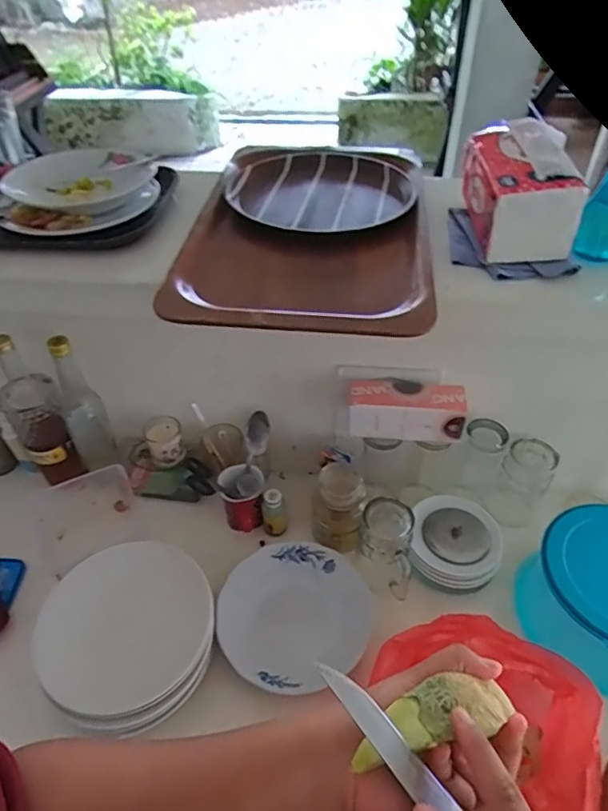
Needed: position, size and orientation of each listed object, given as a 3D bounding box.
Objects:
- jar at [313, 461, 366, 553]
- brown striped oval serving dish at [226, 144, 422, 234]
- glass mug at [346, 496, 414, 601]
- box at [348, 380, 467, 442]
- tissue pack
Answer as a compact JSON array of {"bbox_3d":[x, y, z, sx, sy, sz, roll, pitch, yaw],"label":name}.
[{"bbox_3d":[0.048,0.148,0.770,0.070,0.110,0.070,-1,45,1],"label":"jar"},{"bbox_3d":[0.019,-0.344,0.828,0.272,0.026,0.292,1,45,2],"label":"brown striped oval serving dish"},{"bbox_3d":[0.104,0.199,0.735,0.077,0.123,0.094,7,45,8],"label":"glass mug"},{"bbox_3d":[0.138,0.008,0.731,0.150,0.060,0.058,1,45,3],"label":"box"},{"bbox_3d":[0.272,-0.273,0.675,0.105,0.109,0.161,1,45,2],"label":"tissue pack"}]

